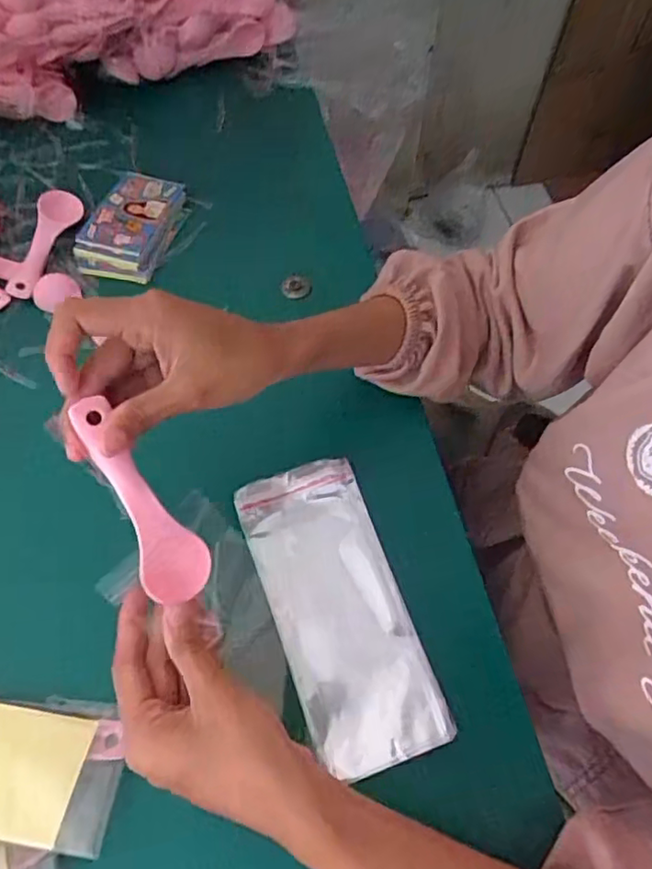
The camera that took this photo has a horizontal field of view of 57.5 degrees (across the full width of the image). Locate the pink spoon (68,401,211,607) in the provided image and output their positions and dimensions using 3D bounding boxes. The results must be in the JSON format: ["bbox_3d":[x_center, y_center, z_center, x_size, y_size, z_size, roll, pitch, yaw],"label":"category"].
[{"bbox_3d":[-0.094,0.034,0.298,0.033,0.006,0.109,-30,99,-17],"label":"pink spoon"}]

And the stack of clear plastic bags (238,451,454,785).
[{"bbox_3d":[0.007,0.103,0.365,0.078,0.009,0.180,-17,63,-11],"label":"stack of clear plastic bags"}]

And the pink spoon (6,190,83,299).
[{"bbox_3d":[-0.244,-0.170,0.510,0.031,0.014,0.112,9,61,4],"label":"pink spoon"}]

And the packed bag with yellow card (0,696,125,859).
[{"bbox_3d":[-0.171,0.177,0.323,0.117,0.009,0.070,11,49,-1],"label":"packed bag with yellow card"}]

